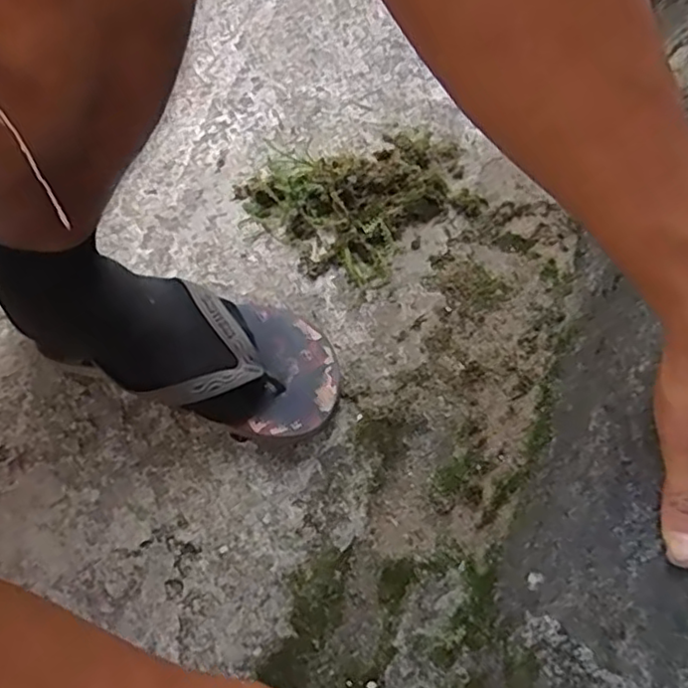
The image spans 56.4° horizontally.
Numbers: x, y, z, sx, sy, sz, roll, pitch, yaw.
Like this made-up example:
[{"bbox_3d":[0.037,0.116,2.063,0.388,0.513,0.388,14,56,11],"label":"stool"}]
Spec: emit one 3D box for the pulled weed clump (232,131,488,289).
[{"bbox_3d":[0.020,-0.144,0.601,0.196,0.024,0.158,-31,65,-13],"label":"pulled weed clump"}]

